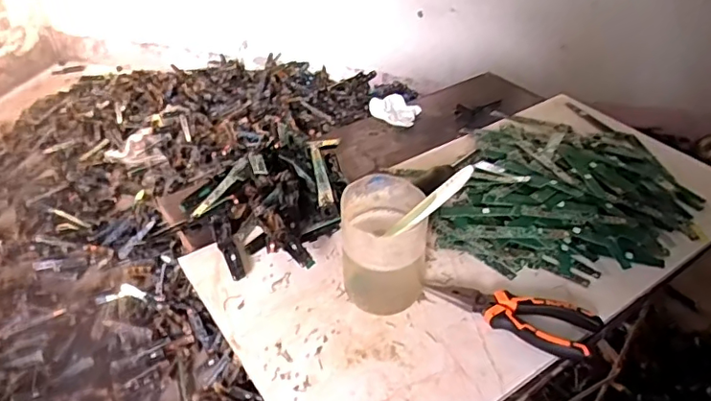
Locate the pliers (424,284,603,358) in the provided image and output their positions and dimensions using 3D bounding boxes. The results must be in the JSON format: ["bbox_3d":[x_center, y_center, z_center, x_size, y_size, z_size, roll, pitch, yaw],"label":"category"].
[{"bbox_3d":[0.139,0.101,0.503,0.153,0.022,0.051,17,41,19],"label":"pliers"}]

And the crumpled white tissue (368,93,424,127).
[{"bbox_3d":[0.054,-0.133,0.795,0.073,0.020,0.056,16,41,18],"label":"crumpled white tissue"}]

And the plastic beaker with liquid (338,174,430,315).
[{"bbox_3d":[0.025,0.042,0.503,0.078,0.100,0.080,3,38,3],"label":"plastic beaker with liquid"}]

